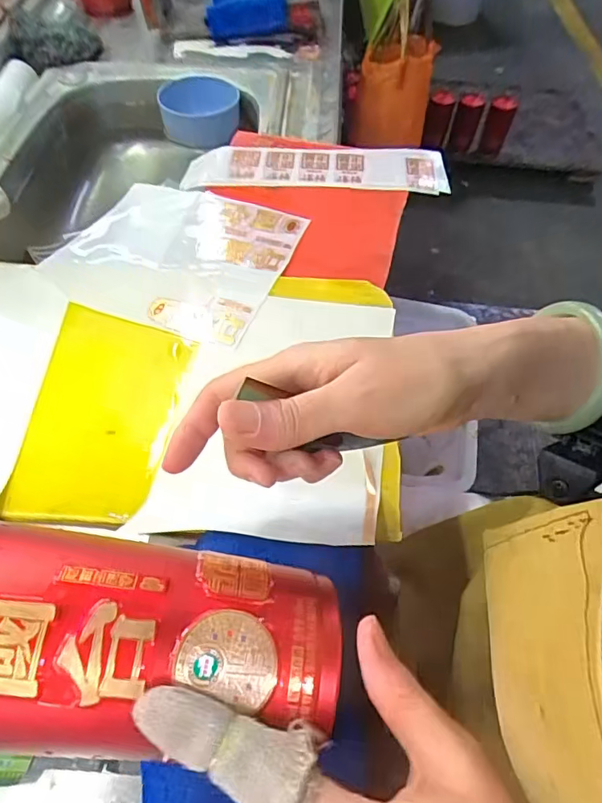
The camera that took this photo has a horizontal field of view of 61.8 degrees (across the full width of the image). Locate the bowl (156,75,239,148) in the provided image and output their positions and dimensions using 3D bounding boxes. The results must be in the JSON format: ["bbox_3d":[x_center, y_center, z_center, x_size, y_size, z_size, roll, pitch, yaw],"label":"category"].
[{"bbox_3d":[-0.145,-0.416,0.725,0.110,0.054,0.108,-12,58,-12],"label":"bowl"}]

